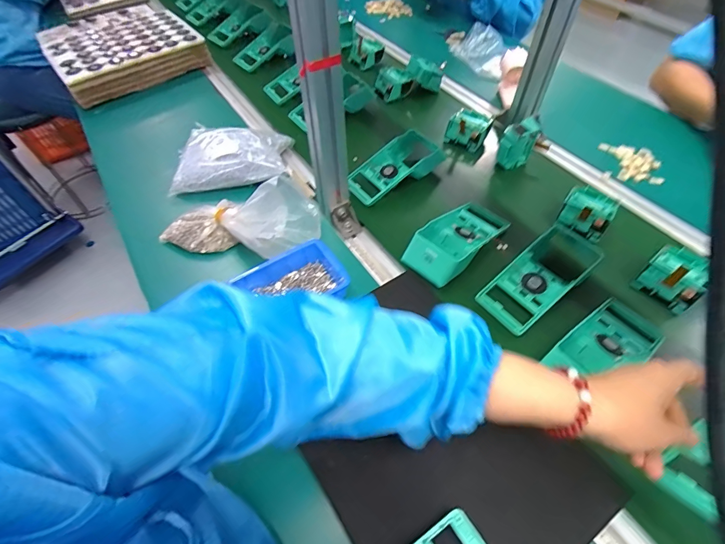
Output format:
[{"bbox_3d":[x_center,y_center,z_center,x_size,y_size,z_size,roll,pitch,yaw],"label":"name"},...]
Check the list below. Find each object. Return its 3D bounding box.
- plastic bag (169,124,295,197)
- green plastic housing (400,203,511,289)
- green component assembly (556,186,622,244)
[{"bbox_3d":[-0.246,-0.223,0.710,0.201,0.048,0.161,-3,54,1],"label":"plastic bag"},{"bbox_3d":[0.148,-0.058,0.583,0.084,0.048,0.186,36,64,25],"label":"green plastic housing"},{"bbox_3d":[0.368,-0.099,0.622,0.076,0.037,0.085,30,62,23],"label":"green component assembly"}]

